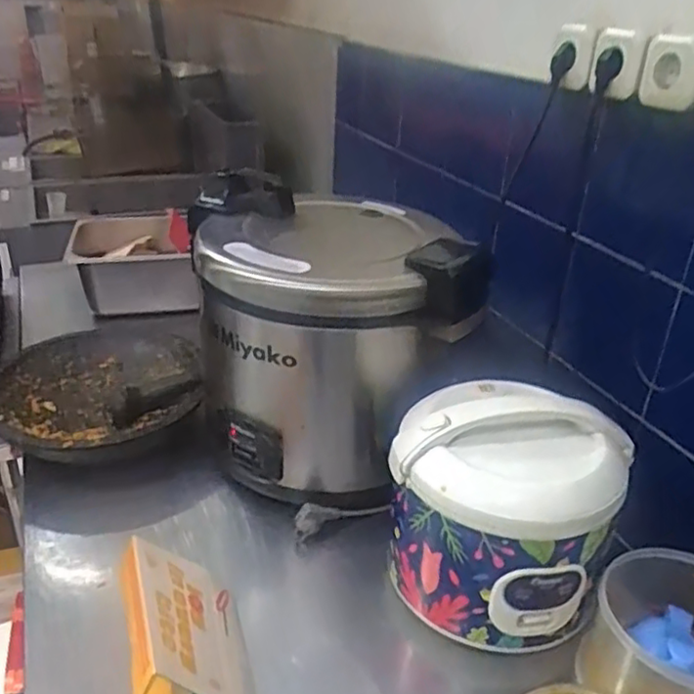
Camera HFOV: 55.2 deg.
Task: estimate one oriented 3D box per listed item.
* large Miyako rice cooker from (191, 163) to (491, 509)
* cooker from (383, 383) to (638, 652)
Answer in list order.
[{"bbox_3d":[-0.023,-0.012,0.979,0.364,0.339,0.365,-5,30,-13],"label":"large Miyako rice cooker"},{"bbox_3d":[0.178,0.179,0.759,0.225,0.219,0.205,2,29,-1],"label":"cooker"}]

